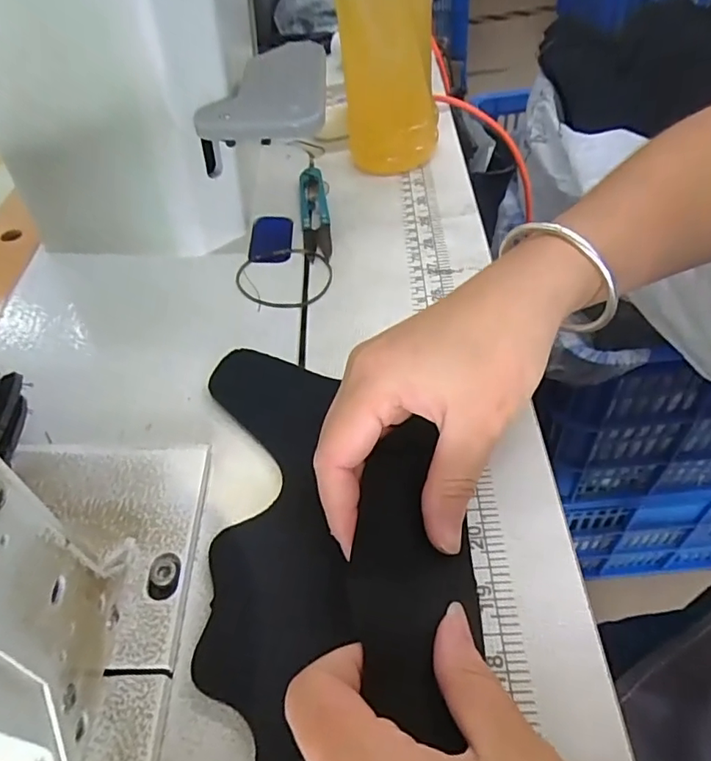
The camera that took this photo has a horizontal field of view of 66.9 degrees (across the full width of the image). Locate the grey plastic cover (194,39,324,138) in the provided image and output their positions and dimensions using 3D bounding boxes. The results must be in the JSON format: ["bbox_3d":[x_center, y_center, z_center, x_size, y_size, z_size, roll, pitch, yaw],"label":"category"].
[{"bbox_3d":[-0.052,-0.172,0.316,0.068,0.015,0.102,-6,50,4],"label":"grey plastic cover"}]

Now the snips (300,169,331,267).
[{"bbox_3d":[-0.030,-0.122,0.387,0.020,0.009,0.100,-10,49,1],"label":"snips"}]

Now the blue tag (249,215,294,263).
[{"bbox_3d":[-0.059,-0.098,0.375,0.028,0.005,0.055,-4,46,1],"label":"blue tag"}]

